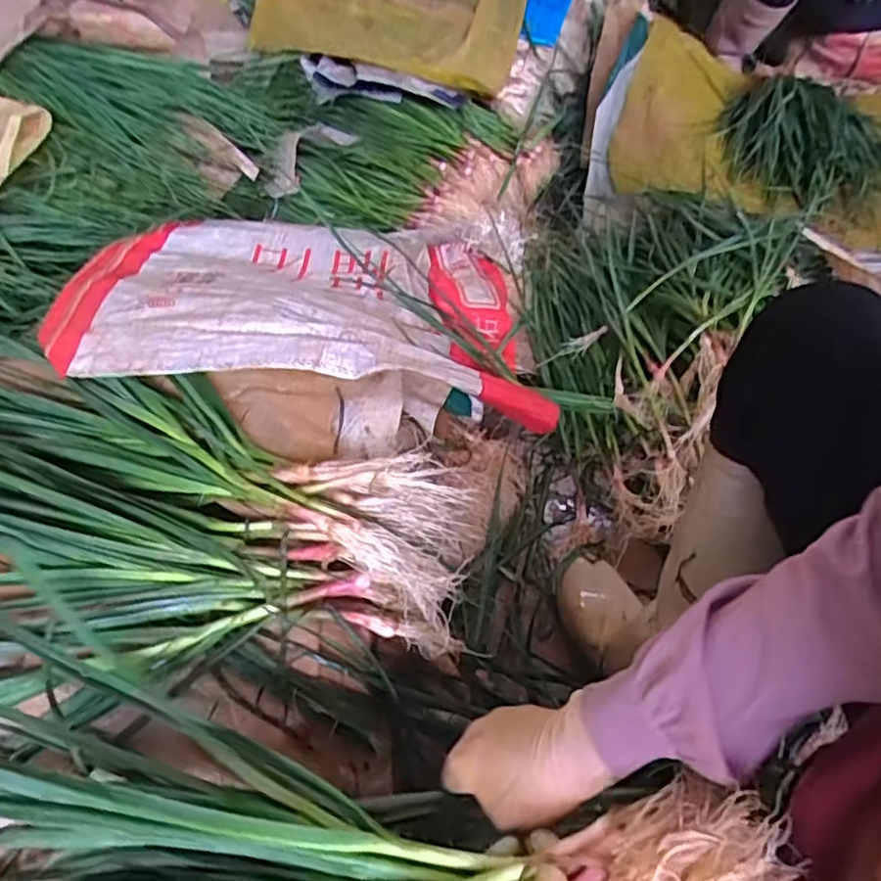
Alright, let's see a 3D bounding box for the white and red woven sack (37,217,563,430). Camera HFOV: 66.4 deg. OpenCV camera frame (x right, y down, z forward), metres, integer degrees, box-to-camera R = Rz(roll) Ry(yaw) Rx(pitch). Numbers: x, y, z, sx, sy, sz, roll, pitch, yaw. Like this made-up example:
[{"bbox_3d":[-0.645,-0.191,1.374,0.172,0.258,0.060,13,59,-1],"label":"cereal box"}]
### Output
[{"bbox_3d":[-0.164,-0.177,0.861,0.544,0.208,0.428,-6,51,-4],"label":"white and red woven sack"}]

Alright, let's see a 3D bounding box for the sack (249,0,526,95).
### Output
[{"bbox_3d":[-0.092,-0.828,1.295,0.491,0.133,0.342,15,53,13],"label":"sack"}]

